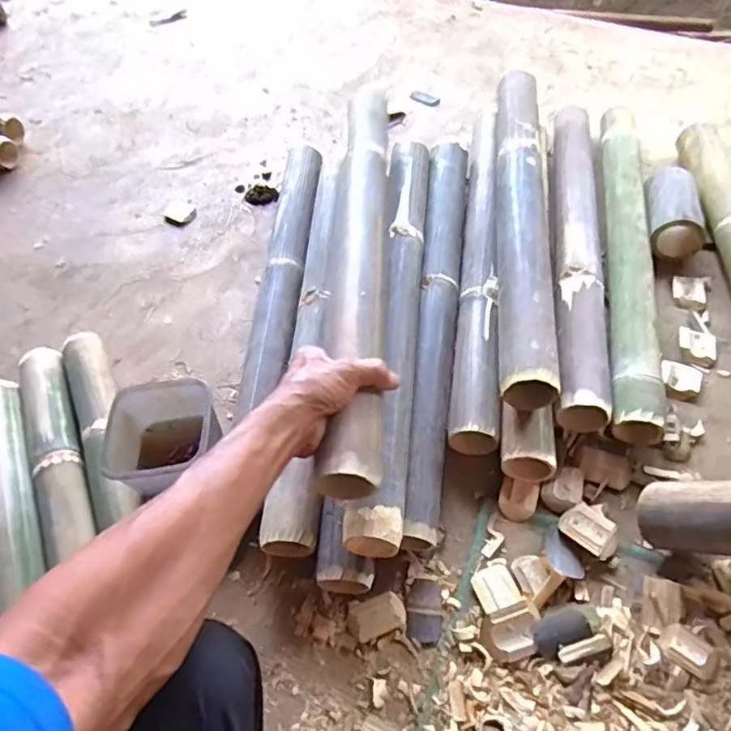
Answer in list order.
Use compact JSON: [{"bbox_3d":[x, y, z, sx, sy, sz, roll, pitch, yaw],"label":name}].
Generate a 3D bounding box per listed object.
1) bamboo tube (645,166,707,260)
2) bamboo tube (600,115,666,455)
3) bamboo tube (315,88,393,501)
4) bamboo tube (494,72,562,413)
[{"bbox_3d":[0.468,-0.235,0.887,0.086,0.069,0.148,4,56,8],"label":"bamboo tube"},{"bbox_3d":[0.389,-0.173,0.854,0.072,0.066,0.633,7,57,10],"label":"bamboo tube"},{"bbox_3d":[-0.006,-0.144,0.675,0.061,0.046,0.617,-1,53,4],"label":"bamboo tube"},{"bbox_3d":[0.225,-0.213,0.824,0.081,0.069,0.618,3,56,7],"label":"bamboo tube"}]

